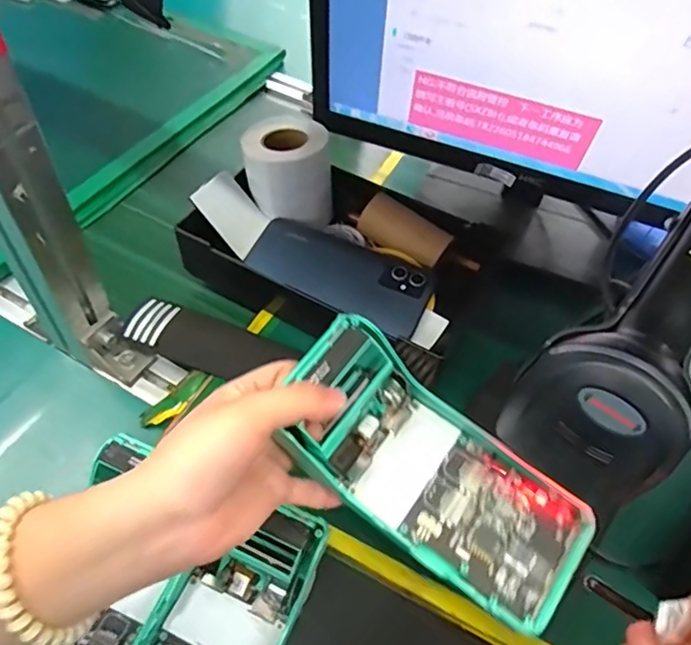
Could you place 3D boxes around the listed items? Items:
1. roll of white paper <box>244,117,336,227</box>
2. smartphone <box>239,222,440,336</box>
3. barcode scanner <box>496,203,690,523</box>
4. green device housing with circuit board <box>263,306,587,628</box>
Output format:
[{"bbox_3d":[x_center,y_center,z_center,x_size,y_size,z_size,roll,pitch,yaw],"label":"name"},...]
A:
[{"bbox_3d":[-0.055,-0.146,0.527,0.080,0.074,0.081,-5,53,-10],"label":"roll of white paper"},{"bbox_3d":[-0.003,-0.047,0.487,0.164,0.014,0.076,25,54,13],"label":"smartphone"},{"bbox_3d":[0.142,-0.002,0.249,0.064,0.062,0.169,35,82,20],"label":"barcode scanner"},{"bbox_3d":[0.041,0.078,0.298,0.169,0.051,0.081,41,58,2],"label":"green device housing with circuit board"}]

